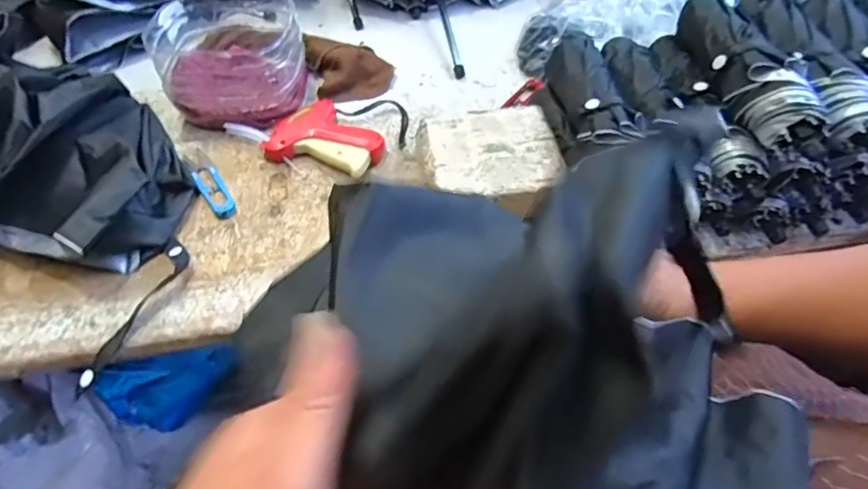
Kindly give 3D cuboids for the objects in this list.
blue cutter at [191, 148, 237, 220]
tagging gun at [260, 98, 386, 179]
[{"bbox_3d":[-0.241,-0.067,0.554,0.025,0.012,0.113,-29,56,-18],"label":"blue cutter"},{"bbox_3d":[-0.115,-0.121,0.581,0.125,0.028,0.088,13,54,14],"label":"tagging gun"}]

